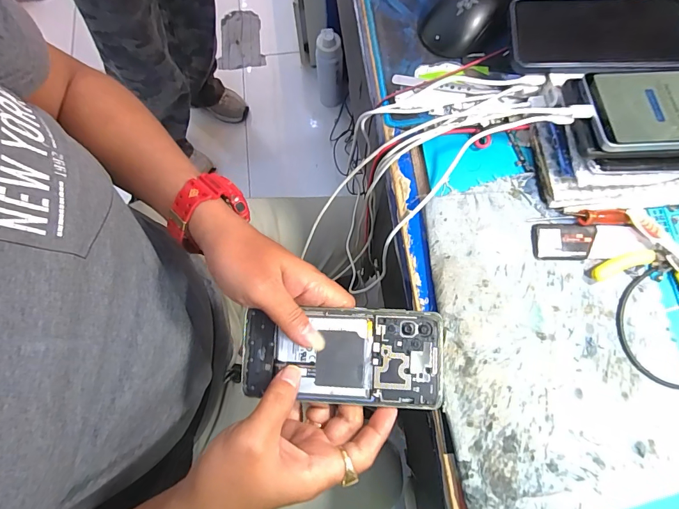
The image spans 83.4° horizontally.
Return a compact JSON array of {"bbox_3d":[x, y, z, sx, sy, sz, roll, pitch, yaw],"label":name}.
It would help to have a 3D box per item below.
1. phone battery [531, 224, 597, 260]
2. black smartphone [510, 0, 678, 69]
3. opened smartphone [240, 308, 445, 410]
[{"bbox_3d":[0.204,-0.012,0.347,0.054,0.007,0.032,3,76,1],"label":"phone battery"},{"bbox_3d":[0.242,-0.207,0.354,0.155,0.007,0.087,3,72,4],"label":"black smartphone"},{"bbox_3d":[0.001,0.083,0.302,0.158,0.012,0.066,1,76,5],"label":"opened smartphone"}]

